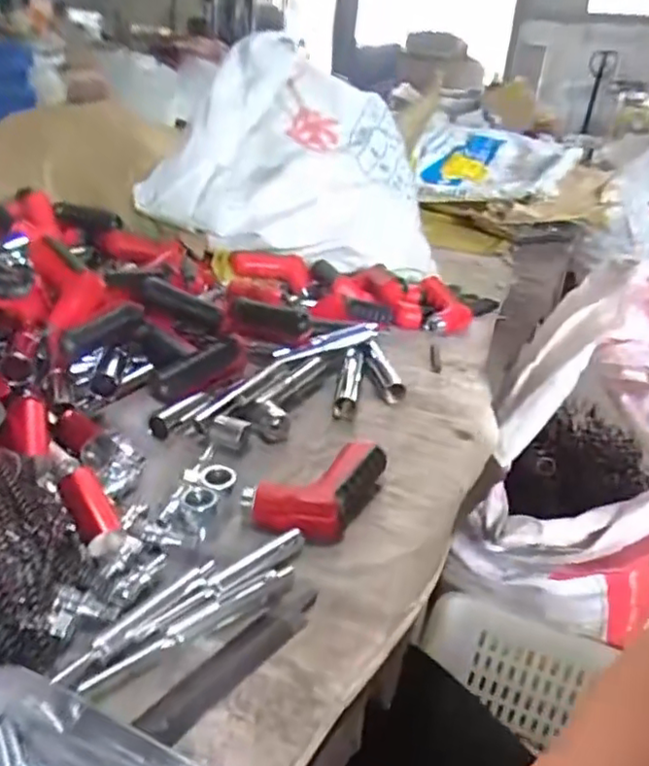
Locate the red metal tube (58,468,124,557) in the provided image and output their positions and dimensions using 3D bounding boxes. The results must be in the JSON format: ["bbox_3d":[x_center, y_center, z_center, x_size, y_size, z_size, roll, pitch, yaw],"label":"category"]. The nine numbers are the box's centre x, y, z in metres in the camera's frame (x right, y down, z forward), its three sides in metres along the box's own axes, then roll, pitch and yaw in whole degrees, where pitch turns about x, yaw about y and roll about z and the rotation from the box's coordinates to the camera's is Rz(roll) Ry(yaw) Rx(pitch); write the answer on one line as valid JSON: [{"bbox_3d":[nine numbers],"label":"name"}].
[{"bbox_3d":[-0.174,0.093,0.470,0.025,0.024,0.073,-18,59,-37],"label":"red metal tube"}]

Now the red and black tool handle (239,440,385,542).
[{"bbox_3d":[-0.004,0.085,0.544,0.080,0.037,0.122,17,30,23],"label":"red and black tool handle"}]

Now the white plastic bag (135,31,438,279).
[{"bbox_3d":[-0.030,-0.417,1.143,0.464,0.309,0.382,7,27,4],"label":"white plastic bag"}]

